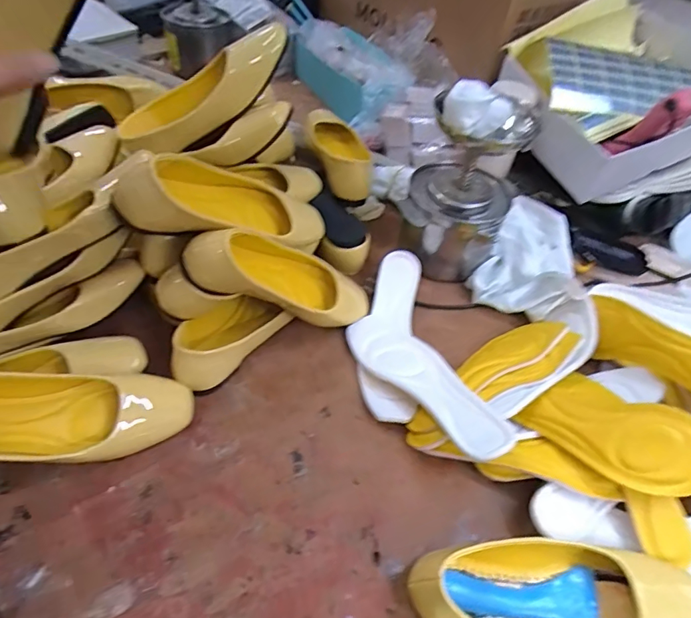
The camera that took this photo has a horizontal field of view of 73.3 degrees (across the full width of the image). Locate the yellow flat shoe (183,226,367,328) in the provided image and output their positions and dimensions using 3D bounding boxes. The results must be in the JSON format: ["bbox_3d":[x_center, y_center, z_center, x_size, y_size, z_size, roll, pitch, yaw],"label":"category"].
[{"bbox_3d":[-0.063,-0.028,0.527,0.237,0.070,0.085,11,31,-51],"label":"yellow flat shoe"}]

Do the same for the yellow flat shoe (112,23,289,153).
[{"bbox_3d":[-0.181,-0.253,0.571,0.267,0.058,0.091,-15,41,26],"label":"yellow flat shoe"}]

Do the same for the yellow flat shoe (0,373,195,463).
[{"bbox_3d":[-0.276,0.099,0.433,0.254,0.063,0.081,4,44,-26],"label":"yellow flat shoe"}]

